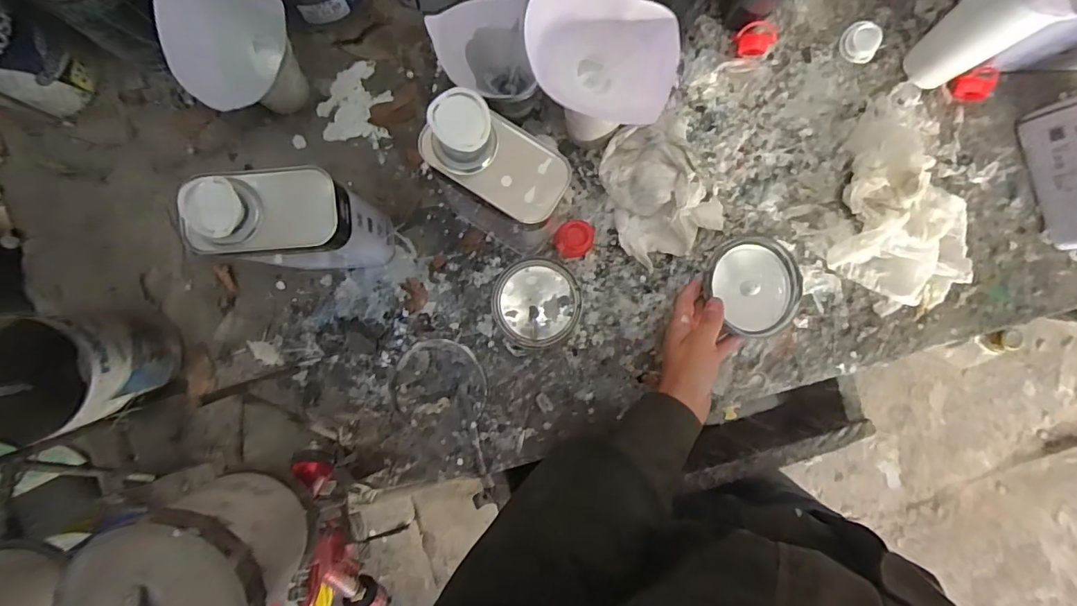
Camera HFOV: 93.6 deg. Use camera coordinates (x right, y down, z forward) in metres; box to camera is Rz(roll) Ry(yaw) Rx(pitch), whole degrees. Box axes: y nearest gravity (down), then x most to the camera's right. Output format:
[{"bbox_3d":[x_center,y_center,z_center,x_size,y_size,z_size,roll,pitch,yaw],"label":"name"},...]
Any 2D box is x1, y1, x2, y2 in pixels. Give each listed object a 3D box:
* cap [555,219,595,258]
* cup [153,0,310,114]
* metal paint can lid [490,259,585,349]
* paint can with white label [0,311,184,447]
[{"bbox_3d":[0.041,-0.072,0.560,0.043,0.013,0.039,-24,92,-3],"label":"cap"},{"bbox_3d":[-0.295,-0.246,0.501,0.094,0.130,0.108,-20,91,-3],"label":"cup"},{"bbox_3d":[-0.001,0.000,0.561,0.095,0.011,0.094,0,90,-3],"label":"metal paint can lid"},{"bbox_3d":[-0.423,0.061,0.474,0.113,0.144,0.100,-16,91,-3],"label":"paint can with white label"}]

